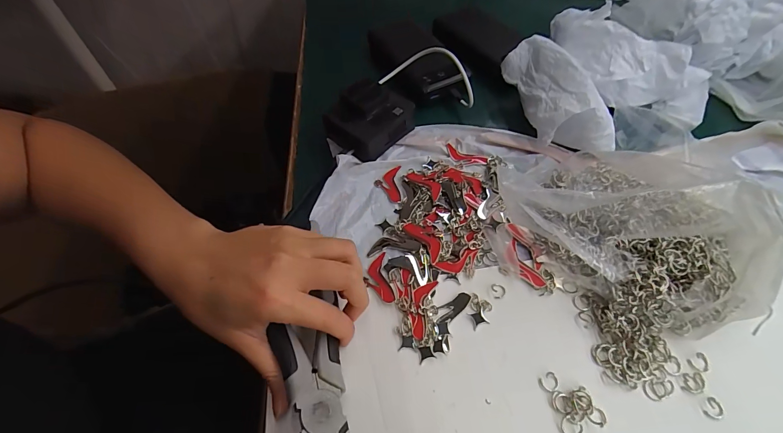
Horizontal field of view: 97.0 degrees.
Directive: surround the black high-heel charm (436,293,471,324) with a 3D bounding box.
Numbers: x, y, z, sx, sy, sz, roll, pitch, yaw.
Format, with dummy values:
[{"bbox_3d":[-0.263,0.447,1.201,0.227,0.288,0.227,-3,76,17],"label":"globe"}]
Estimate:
[{"bbox_3d":[0.049,0.071,0.271,0.033,0.004,0.014,-27,59,-13],"label":"black high-heel charm"}]

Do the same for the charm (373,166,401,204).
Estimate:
[{"bbox_3d":[-0.004,-0.032,0.349,0.026,0.004,0.046,-2,57,3],"label":"charm"}]

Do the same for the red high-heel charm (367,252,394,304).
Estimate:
[{"bbox_3d":[-0.010,0.052,0.291,0.017,0.005,0.046,-12,57,-4],"label":"red high-heel charm"}]

